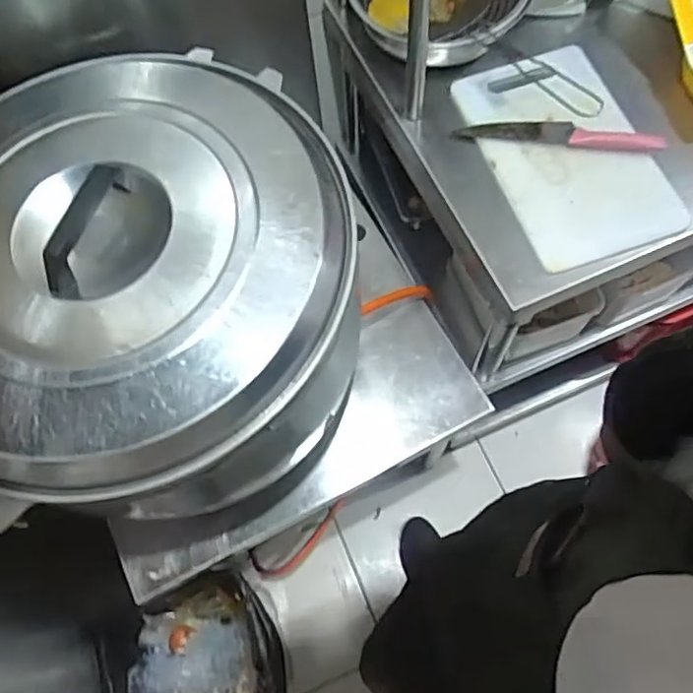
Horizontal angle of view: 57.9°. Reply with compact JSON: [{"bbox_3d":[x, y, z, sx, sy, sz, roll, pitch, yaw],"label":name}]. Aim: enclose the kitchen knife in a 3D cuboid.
[{"bbox_3d":[0.283,-0.286,0.840,0.269,0.023,0.042,9,69,7],"label":"kitchen knife"}]

